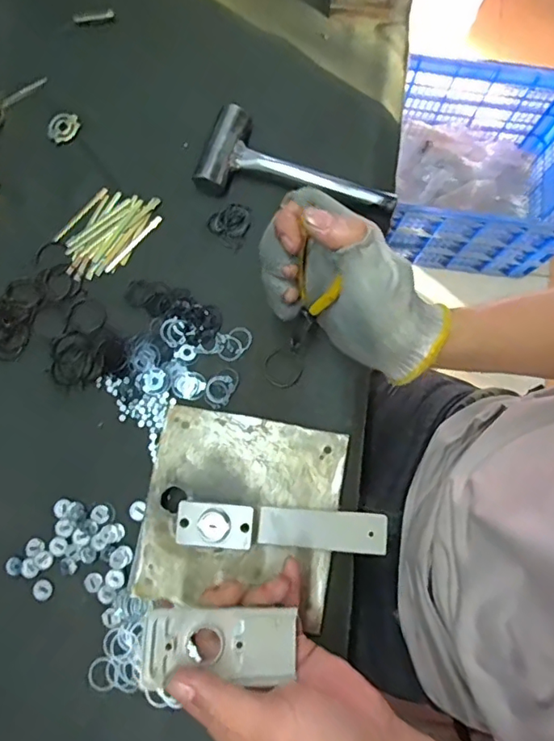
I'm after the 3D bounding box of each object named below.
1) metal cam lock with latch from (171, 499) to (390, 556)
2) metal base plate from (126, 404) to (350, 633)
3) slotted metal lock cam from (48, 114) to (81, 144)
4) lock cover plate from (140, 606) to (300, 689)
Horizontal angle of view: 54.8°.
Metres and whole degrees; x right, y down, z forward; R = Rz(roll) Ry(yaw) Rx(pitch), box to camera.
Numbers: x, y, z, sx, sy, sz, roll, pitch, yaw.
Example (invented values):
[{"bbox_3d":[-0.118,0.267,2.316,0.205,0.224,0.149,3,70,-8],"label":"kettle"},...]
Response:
[{"bbox_3d":[0.006,0.115,0.388,0.151,0.041,0.029,4,79,1],"label":"metal cam lock with latch"},{"bbox_3d":[-0.027,0.111,0.424,0.145,0.025,0.146,11,79,2],"label":"metal base plate"},{"bbox_3d":[-0.201,-0.230,0.503,0.031,0.004,0.028,-31,80,-6],"label":"slotted metal lock cam"},{"bbox_3d":[-0.033,0.168,0.328,0.093,0.014,0.040,7,79,-11],"label":"lock cover plate"}]

